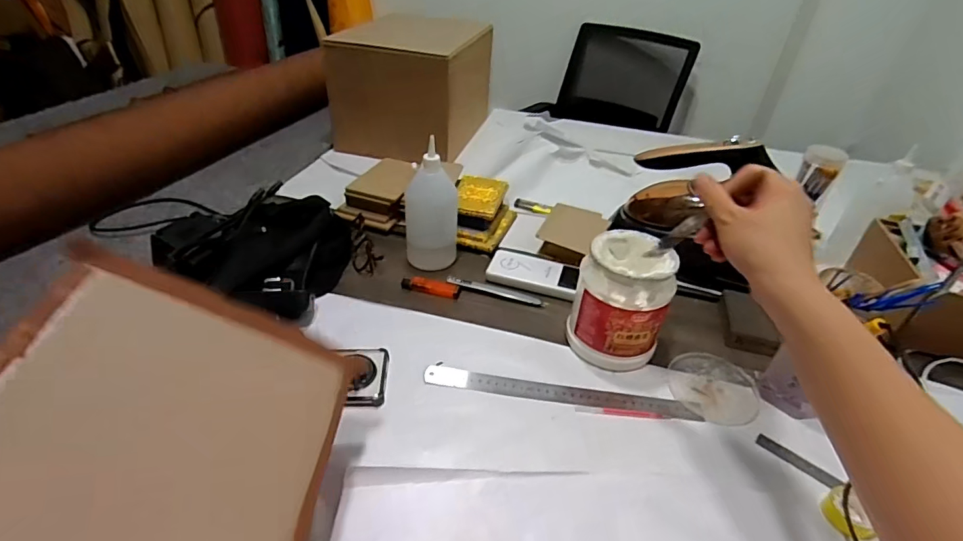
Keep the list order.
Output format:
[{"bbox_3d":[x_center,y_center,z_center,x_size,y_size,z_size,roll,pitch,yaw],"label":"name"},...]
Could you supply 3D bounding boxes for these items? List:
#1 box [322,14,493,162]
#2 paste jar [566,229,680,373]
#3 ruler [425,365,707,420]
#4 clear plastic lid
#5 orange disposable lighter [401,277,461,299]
[{"bbox_3d":[-0.144,-0.419,1.087,0.282,0.221,0.329,10,39,9],"label":"box"},{"bbox_3d":[0.174,0.036,0.609,0.109,0.139,0.110,17,41,16],"label":"paste jar"},{"bbox_3d":[0.089,0.144,0.575,0.312,0.005,0.024,7,39,5],"label":"ruler"},{"bbox_3d":[0.282,0.141,0.590,0.103,0.007,0.099,2,39,-2],"label":"clear plastic lid"},{"bbox_3d":[-0.074,0.025,0.717,0.086,0.009,0.026,9,39,7],"label":"orange disposable lighter"}]

